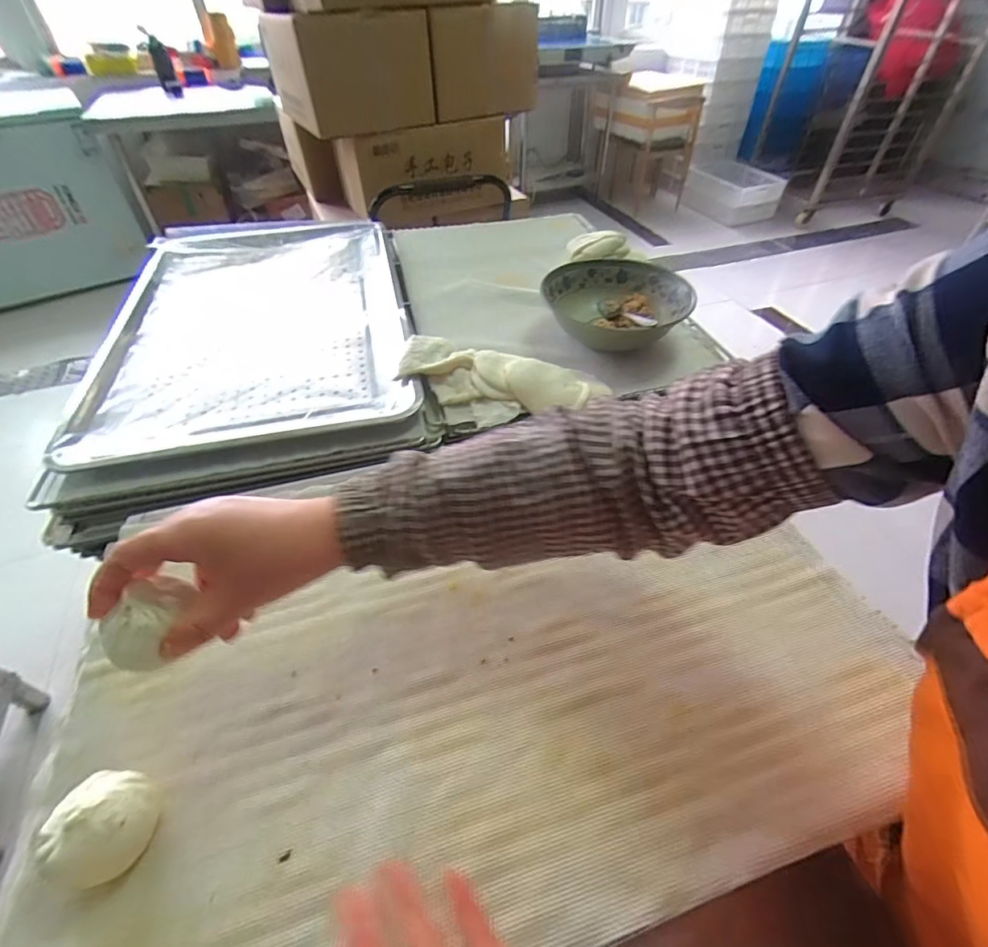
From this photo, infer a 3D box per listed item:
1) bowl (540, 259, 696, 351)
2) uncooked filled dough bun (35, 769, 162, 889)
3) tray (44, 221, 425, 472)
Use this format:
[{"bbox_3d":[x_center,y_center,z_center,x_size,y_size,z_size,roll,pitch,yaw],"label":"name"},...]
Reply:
[{"bbox_3d":[0.163,-0.230,0.665,0.179,0.063,0.167,0,47,0],"label":"bowl"},{"bbox_3d":[-0.222,0.201,0.275,0.046,0.046,0.055,30,54,25],"label":"uncooked filled dough bun"},{"bbox_3d":[-0.340,-0.230,0.698,0.401,0.022,0.567,-10,48,-9],"label":"tray"}]

